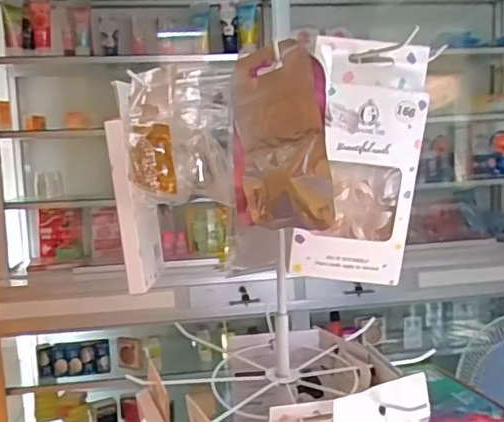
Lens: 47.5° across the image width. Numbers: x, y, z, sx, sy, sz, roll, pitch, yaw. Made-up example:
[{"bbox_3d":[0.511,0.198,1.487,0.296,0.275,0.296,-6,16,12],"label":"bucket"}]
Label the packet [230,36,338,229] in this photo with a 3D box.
[{"bbox_3d":[0.013,-0.038,0.306,0.066,0.093,0.018,-3,6,45],"label":"packet"}]

